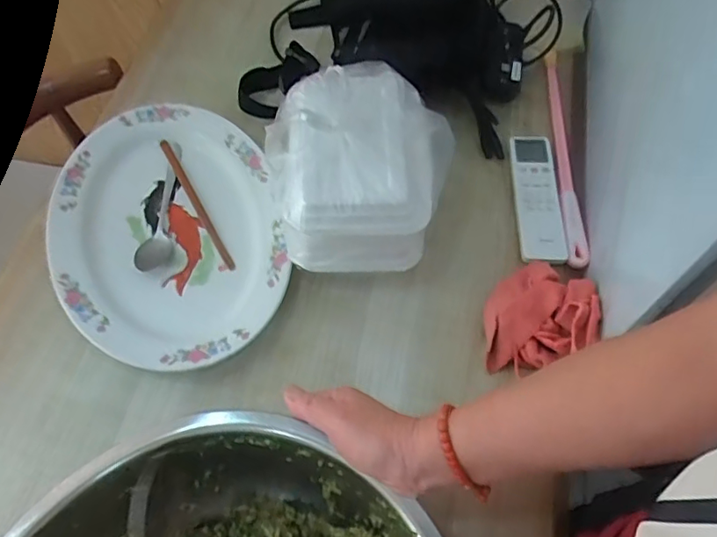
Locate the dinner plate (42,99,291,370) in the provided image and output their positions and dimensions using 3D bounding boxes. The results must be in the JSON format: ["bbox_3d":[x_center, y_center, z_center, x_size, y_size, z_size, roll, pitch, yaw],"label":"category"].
[{"bbox_3d":[-0.208,-0.045,0.621,0.233,0.031,0.328,-15,61,-8],"label":"dinner plate"}]

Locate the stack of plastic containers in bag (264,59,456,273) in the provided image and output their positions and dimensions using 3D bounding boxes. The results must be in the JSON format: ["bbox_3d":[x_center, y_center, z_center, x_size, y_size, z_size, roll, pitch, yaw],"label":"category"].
[{"bbox_3d":[-0.007,-0.114,0.569,0.158,0.119,0.192,-3,60,-1],"label":"stack of plastic containers in bag"}]

